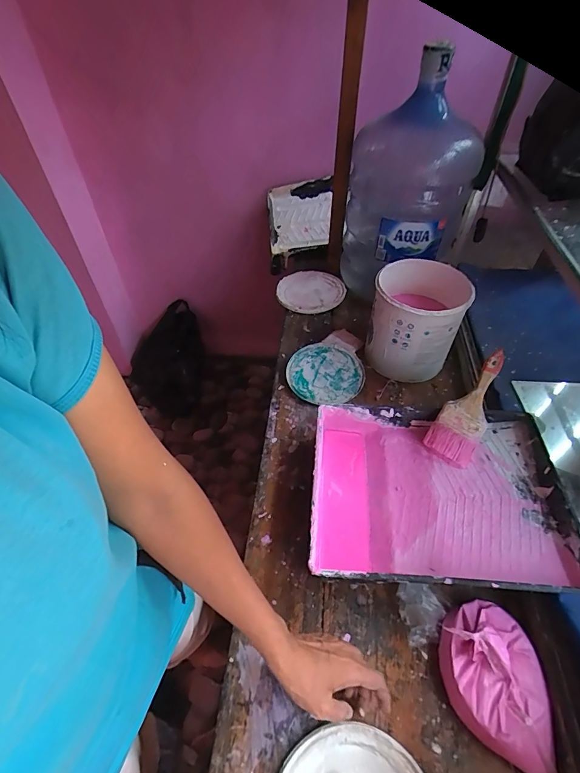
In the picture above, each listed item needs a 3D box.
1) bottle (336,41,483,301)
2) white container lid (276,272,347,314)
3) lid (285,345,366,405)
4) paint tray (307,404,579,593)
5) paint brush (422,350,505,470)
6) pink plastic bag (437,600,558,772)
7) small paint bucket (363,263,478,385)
[{"bbox_3d":[0.253,-0.431,0.860,0.237,0.452,0.276,8,48,8],"label":"bottle"},{"bbox_3d":[0.051,-0.253,1.002,0.168,0.018,0.157,-1,48,1],"label":"white container lid"},{"bbox_3d":[0.075,-0.027,0.800,0.155,0.023,0.152,0,49,0],"label":"lid"},{"bbox_3d":[0.211,0.166,0.586,0.352,0.086,0.276,4,49,4],"label":"paint tray"},{"bbox_3d":[0.294,0.033,0.622,0.072,0.025,0.195,29,82,23],"label":"paint brush"},{"bbox_3d":[0.248,0.347,0.442,0.116,0.057,0.165,-16,51,-13],"label":"pink plastic bag"},{"bbox_3d":[0.253,-0.133,0.783,0.168,0.181,0.172,0,49,0],"label":"small paint bucket"}]

